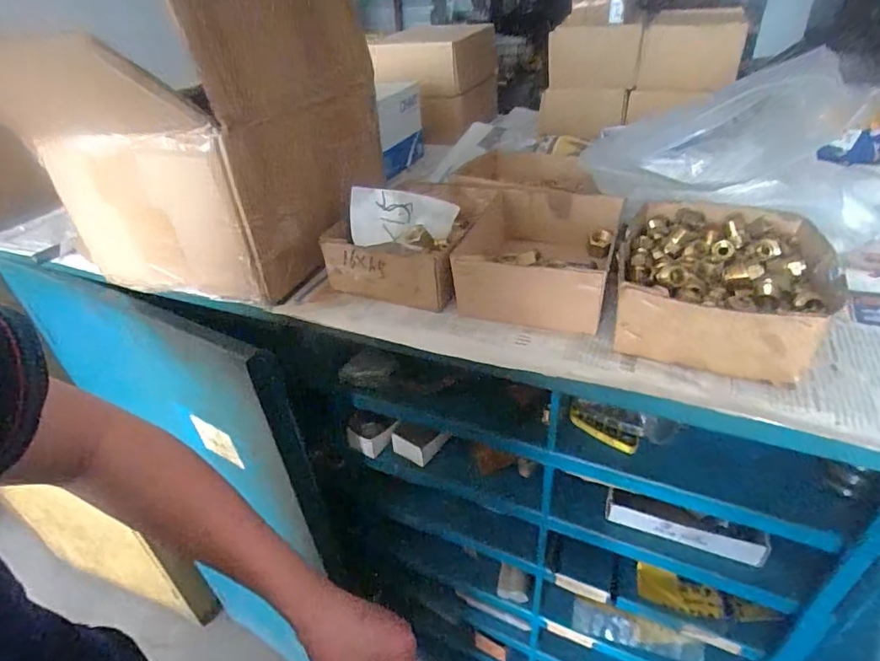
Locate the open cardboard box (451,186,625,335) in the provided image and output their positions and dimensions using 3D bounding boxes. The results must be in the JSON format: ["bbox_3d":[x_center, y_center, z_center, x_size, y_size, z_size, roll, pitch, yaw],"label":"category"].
[{"bbox_3d":[0.089,-0.068,0.444,0.138,0.058,0.157,9,38,19],"label":"open cardboard box"}]

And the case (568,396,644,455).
[{"bbox_3d":[0.152,0.086,0.465,0.068,0.023,0.026,26,46,36],"label":"case"}]

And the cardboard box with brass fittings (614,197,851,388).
[{"bbox_3d":[0.216,-0.040,0.383,0.139,0.056,0.177,12,39,22],"label":"cardboard box with brass fittings"}]

